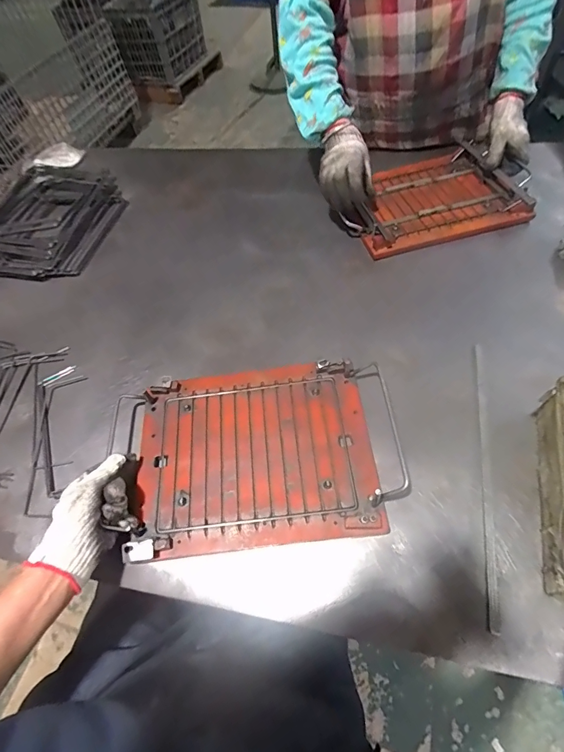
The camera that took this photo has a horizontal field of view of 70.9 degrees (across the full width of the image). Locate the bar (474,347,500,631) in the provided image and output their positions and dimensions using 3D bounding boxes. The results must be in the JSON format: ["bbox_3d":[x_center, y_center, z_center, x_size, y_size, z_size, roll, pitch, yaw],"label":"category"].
[{"bbox_3d":[0.250,0.108,0.490,0.009,0.005,0.360,8,58,10],"label":"bar"}]

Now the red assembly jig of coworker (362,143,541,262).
[{"bbox_3d":[0.282,-0.351,0.773,0.309,0.043,0.248,-13,57,-4],"label":"red assembly jig of coworker"}]

